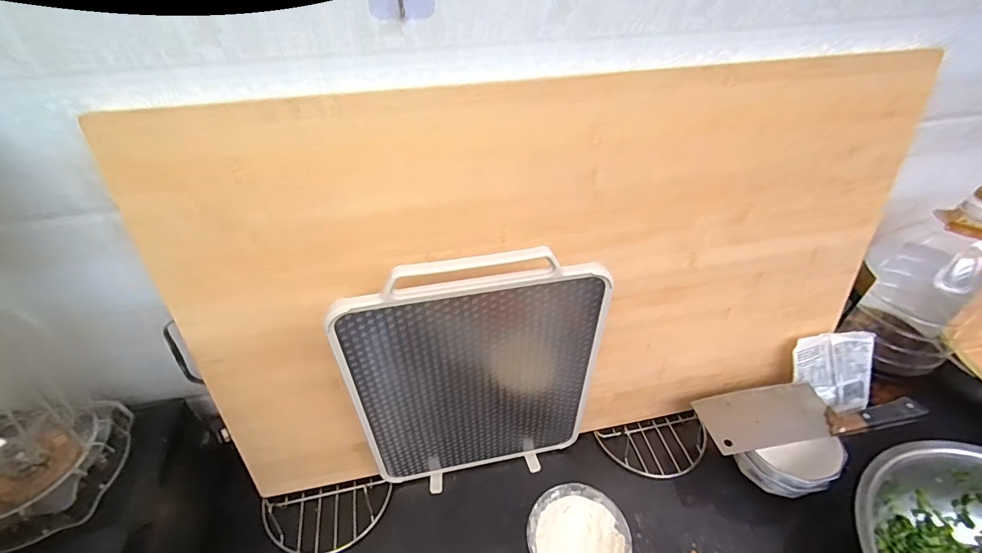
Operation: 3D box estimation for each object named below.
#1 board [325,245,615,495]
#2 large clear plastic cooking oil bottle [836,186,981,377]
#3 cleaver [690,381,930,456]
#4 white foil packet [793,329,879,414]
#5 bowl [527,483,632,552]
[{"bbox_3d":[-0.013,0.130,0.516,0.280,0.382,0.018,-9,41,-9],"label":"board"},{"bbox_3d":[0.623,0.008,0.616,0.141,0.274,0.142,-28,47,-28],"label":"large clear plastic cooking oil bottle"},{"bbox_3d":[0.429,0.182,0.594,0.278,0.028,0.091,-5,41,-5],"label":"cleaver"},{"bbox_3d":[0.519,0.147,0.653,0.119,0.123,0.012,-5,9,-2],"label":"white foil packet"},{"bbox_3d":[0.107,0.330,0.539,0.117,0.050,0.114,-1,41,0],"label":"bowl"}]

